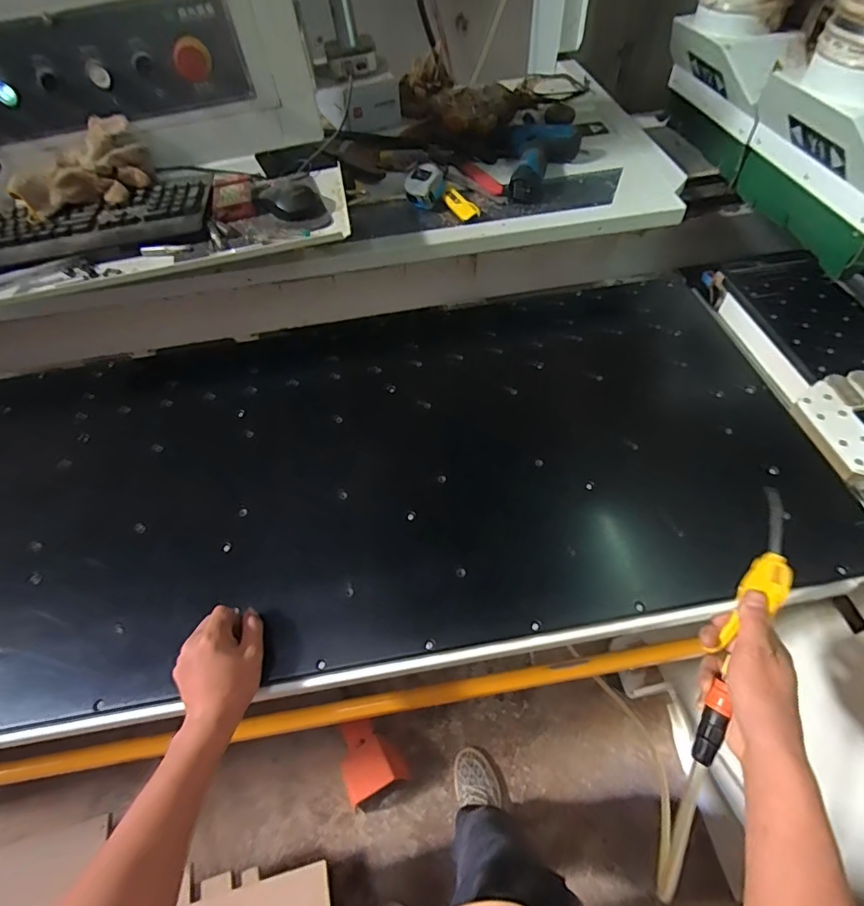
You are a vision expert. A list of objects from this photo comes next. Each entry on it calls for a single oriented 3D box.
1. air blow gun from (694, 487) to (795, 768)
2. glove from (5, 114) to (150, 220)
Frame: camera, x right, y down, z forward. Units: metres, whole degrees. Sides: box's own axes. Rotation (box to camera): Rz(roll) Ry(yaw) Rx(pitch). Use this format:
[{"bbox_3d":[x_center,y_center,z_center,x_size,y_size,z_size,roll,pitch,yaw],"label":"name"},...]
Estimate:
[{"bbox_3d":[0.311,0.159,0.474,0.032,0.058,0.284,23,78,20],"label":"air blow gun"},{"bbox_3d":[-0.473,-0.378,0.650,0.178,0.069,0.075,-36,59,-20],"label":"glove"}]

